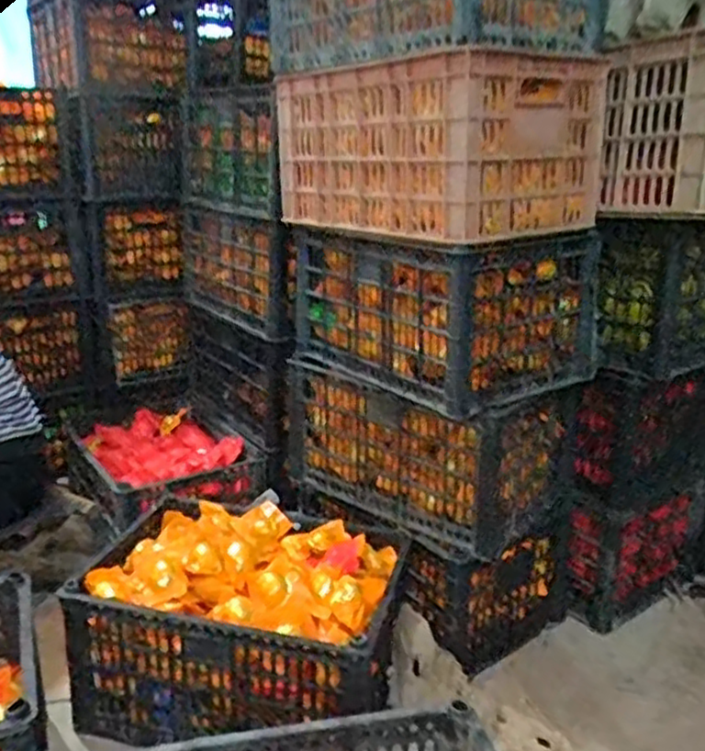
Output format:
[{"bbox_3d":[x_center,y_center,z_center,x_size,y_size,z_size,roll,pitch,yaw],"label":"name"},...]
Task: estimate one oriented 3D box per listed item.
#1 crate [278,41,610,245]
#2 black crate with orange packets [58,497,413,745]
[{"bbox_3d":[0.126,-0.366,1.148,0.316,0.239,0.473,-10,20,-33],"label":"crate"},{"bbox_3d":[-0.161,0.378,1.085,0.446,0.227,0.330,6,17,12],"label":"black crate with orange packets"}]

